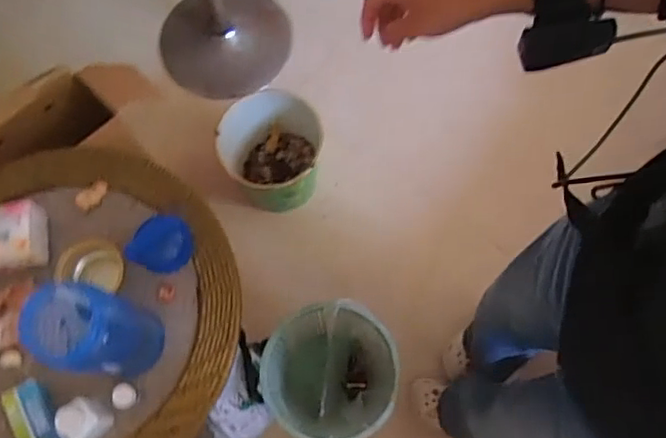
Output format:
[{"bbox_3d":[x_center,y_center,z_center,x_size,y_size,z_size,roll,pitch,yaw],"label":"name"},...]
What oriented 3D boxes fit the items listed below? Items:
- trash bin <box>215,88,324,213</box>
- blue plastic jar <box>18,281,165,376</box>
[{"bbox_3d":[-0.148,-0.133,1.481,0.232,0.329,0.241,0,72,0],"label":"trash bin"},{"bbox_3d":[-0.303,0.149,0.770,0.083,0.236,0.100,21,73,7],"label":"blue plastic jar"}]

